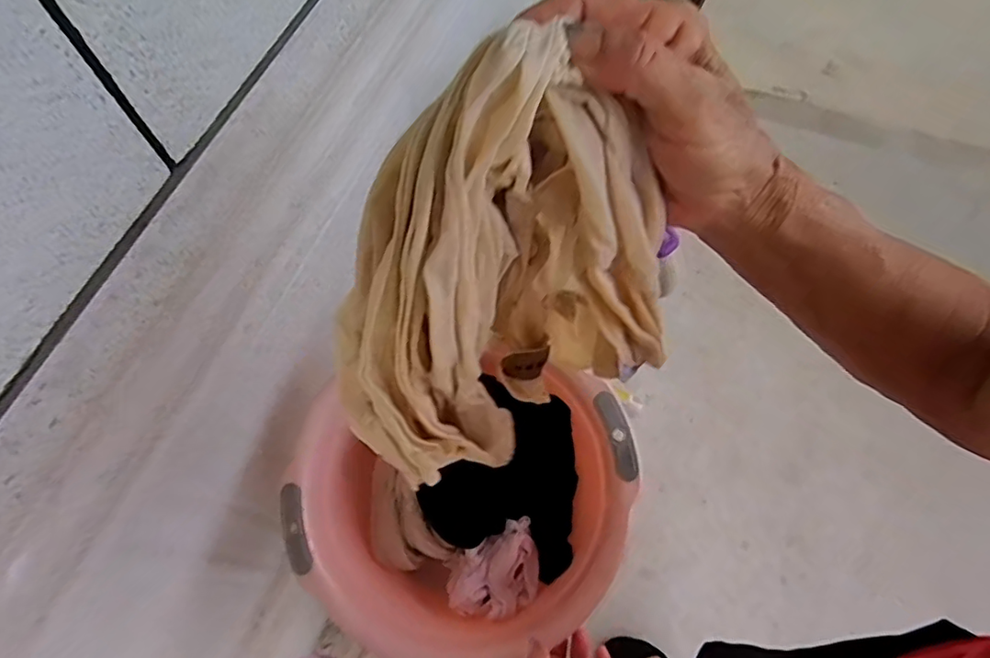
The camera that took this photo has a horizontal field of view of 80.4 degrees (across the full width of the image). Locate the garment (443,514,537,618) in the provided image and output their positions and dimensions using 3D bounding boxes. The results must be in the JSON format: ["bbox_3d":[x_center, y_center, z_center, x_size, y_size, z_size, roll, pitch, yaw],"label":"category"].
[{"bbox_3d":[0.001,0.241,0.574,0.102,0.045,0.073,-26,68,-11],"label":"garment"}]

